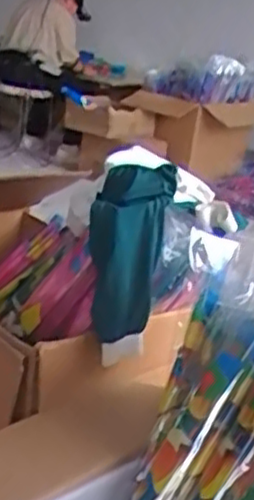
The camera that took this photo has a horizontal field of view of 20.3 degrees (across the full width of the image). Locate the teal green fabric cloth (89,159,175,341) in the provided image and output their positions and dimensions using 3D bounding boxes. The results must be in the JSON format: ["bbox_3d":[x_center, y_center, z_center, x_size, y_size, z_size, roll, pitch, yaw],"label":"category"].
[{"bbox_3d":[-0.003,0.001,1.154,0.118,0.285,0.093,8,-4,5],"label":"teal green fabric cloth"}]

